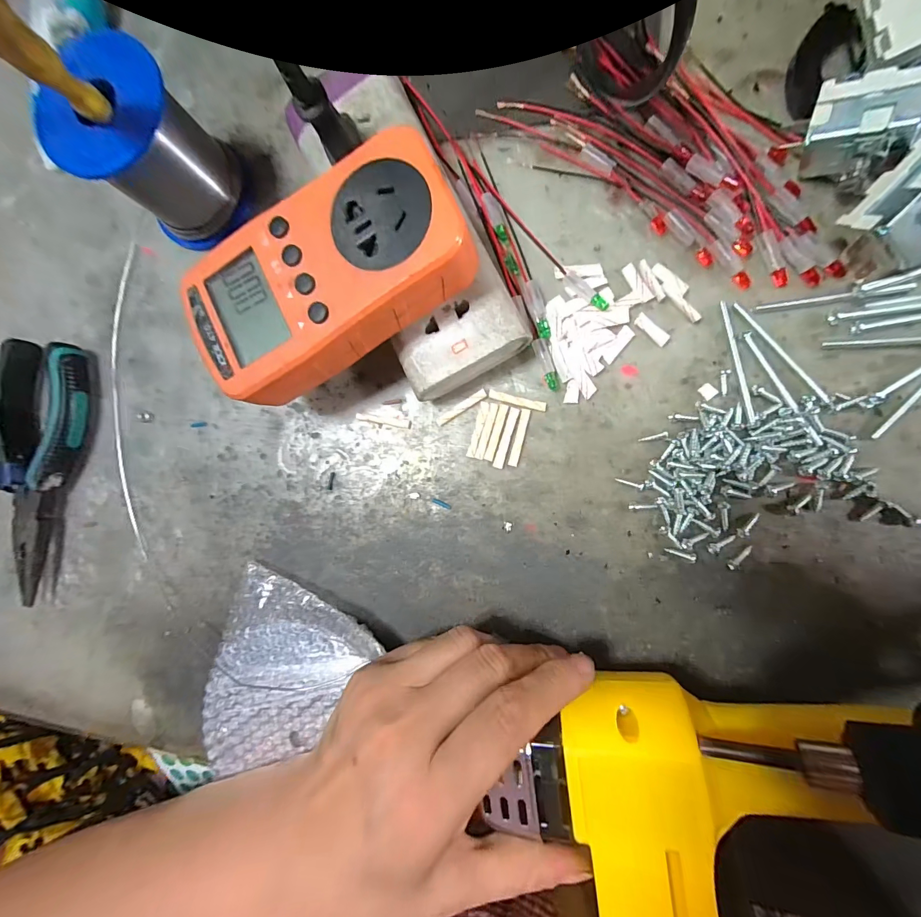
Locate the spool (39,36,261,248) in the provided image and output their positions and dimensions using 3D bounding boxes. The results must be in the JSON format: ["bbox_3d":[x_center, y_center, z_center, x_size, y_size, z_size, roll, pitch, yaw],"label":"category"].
[{"bbox_3d":[-0.160,-0.159,0.205,0.060,0.068,0.060,0,89,9],"label":"spool"}]

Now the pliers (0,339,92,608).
[{"bbox_3d":[-0.263,0.006,0.240,0.048,0.019,0.154,7,90,9],"label":"pliers"}]

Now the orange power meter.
[{"bbox_3d":[-0.059,-0.077,0.168,0.123,0.032,0.064,-25,85,8],"label":"orange power meter"}]

